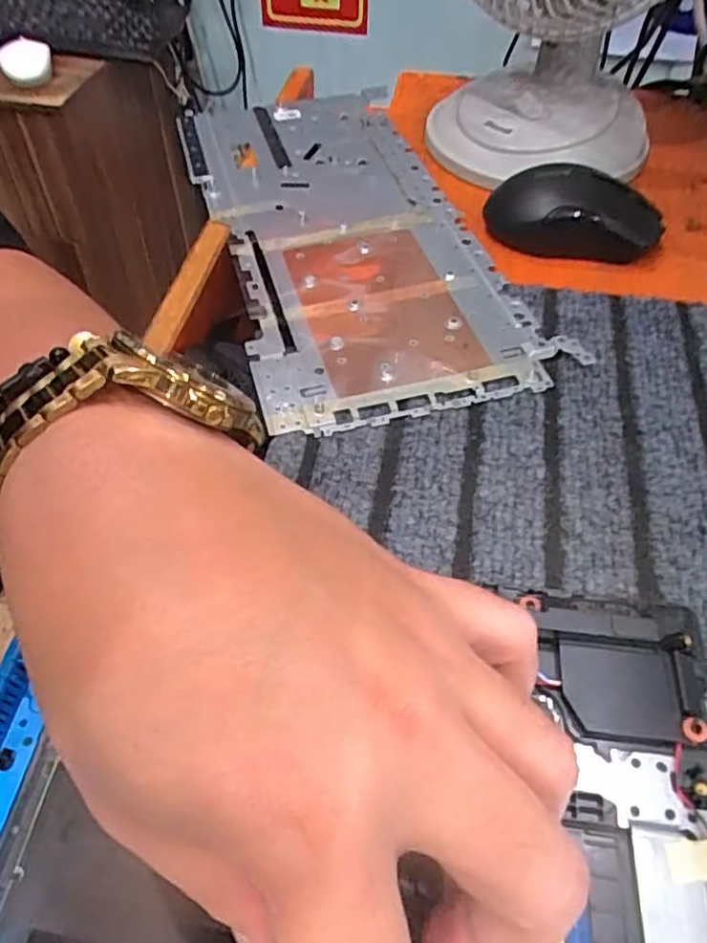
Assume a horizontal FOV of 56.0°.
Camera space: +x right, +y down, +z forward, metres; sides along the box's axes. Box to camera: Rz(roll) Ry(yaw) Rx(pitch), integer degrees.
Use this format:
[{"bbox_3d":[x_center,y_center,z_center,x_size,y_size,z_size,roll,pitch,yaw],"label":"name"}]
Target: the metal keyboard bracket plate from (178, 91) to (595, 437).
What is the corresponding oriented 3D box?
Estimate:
[{"bbox_3d":[-0.012,-0.158,0.417,0.159,0.016,0.351,-14,53,-12],"label":"metal keyboard bracket plate"}]

